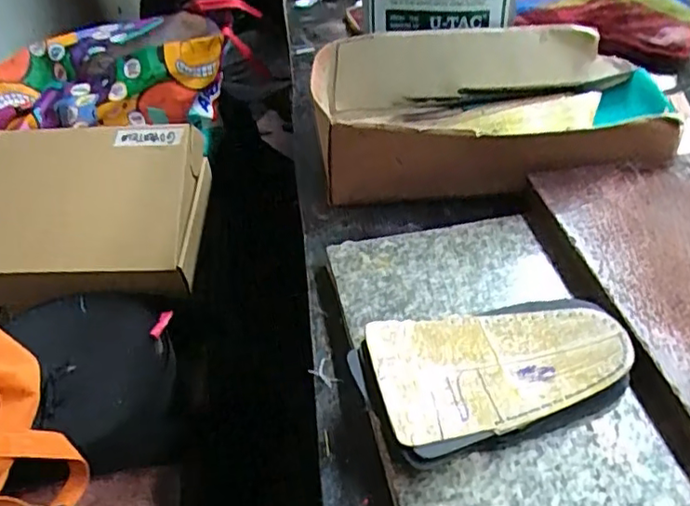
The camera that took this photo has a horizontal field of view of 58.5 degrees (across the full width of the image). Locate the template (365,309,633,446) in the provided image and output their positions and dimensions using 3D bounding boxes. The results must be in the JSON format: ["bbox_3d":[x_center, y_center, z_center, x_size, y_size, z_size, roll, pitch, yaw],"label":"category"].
[{"bbox_3d":[0.091,0.064,0.356,0.146,0.010,0.080,-6,43,-7],"label":"template"}]

